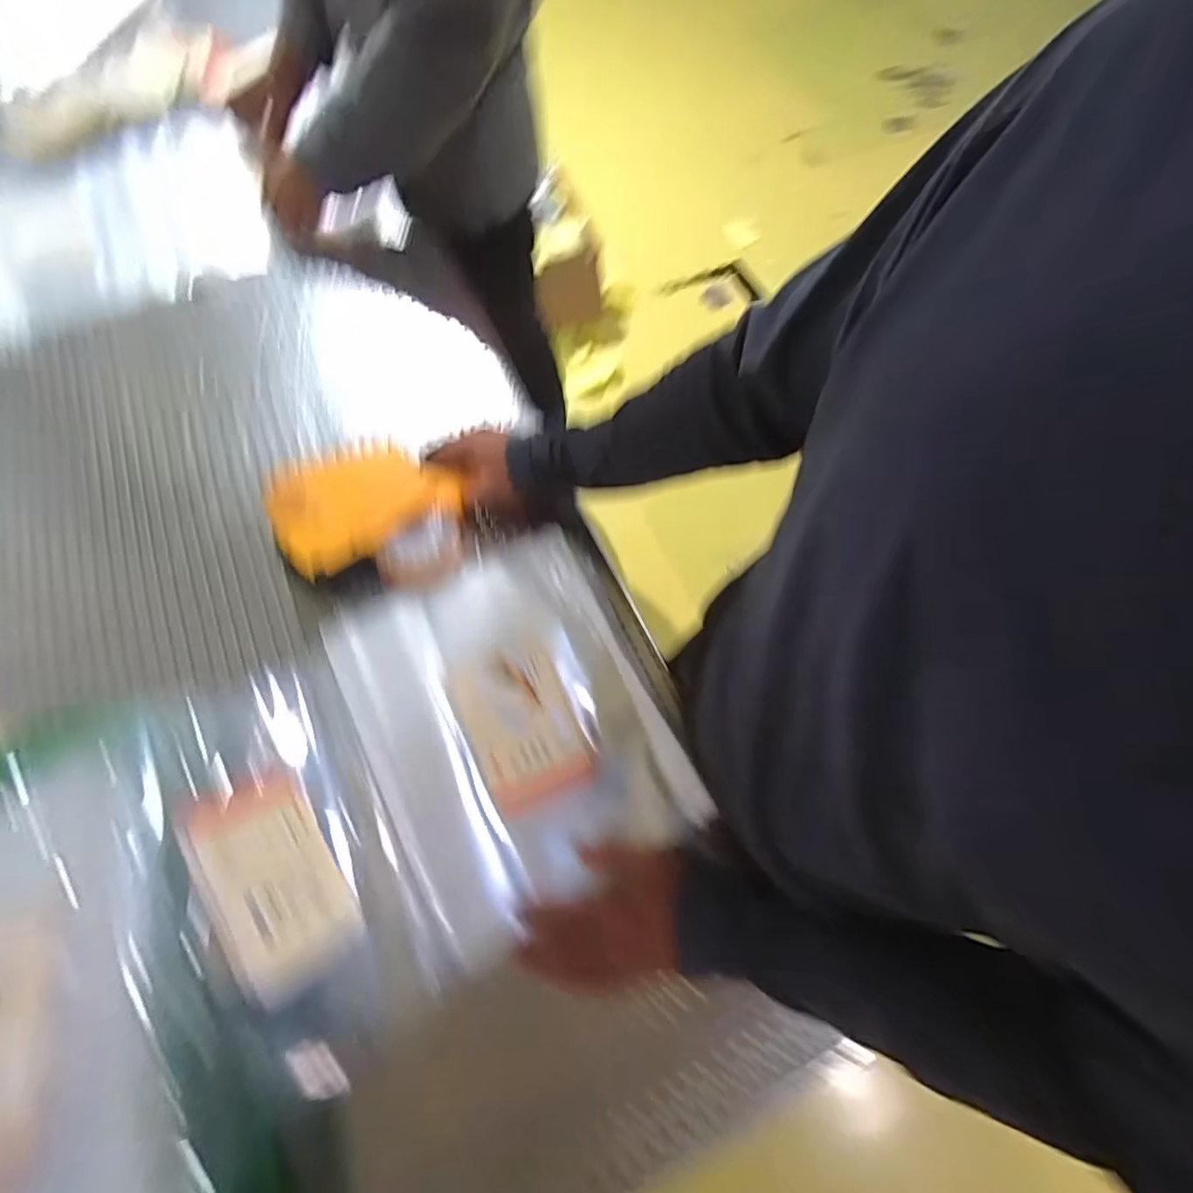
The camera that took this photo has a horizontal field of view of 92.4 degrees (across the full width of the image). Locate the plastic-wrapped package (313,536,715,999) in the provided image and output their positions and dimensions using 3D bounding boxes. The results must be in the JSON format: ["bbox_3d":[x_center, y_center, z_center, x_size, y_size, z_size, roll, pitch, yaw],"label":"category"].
[{"bbox_3d":[-0.085,0.121,0.536,0.268,0.069,0.319,-24,71,-7],"label":"plastic-wrapped package"}]

